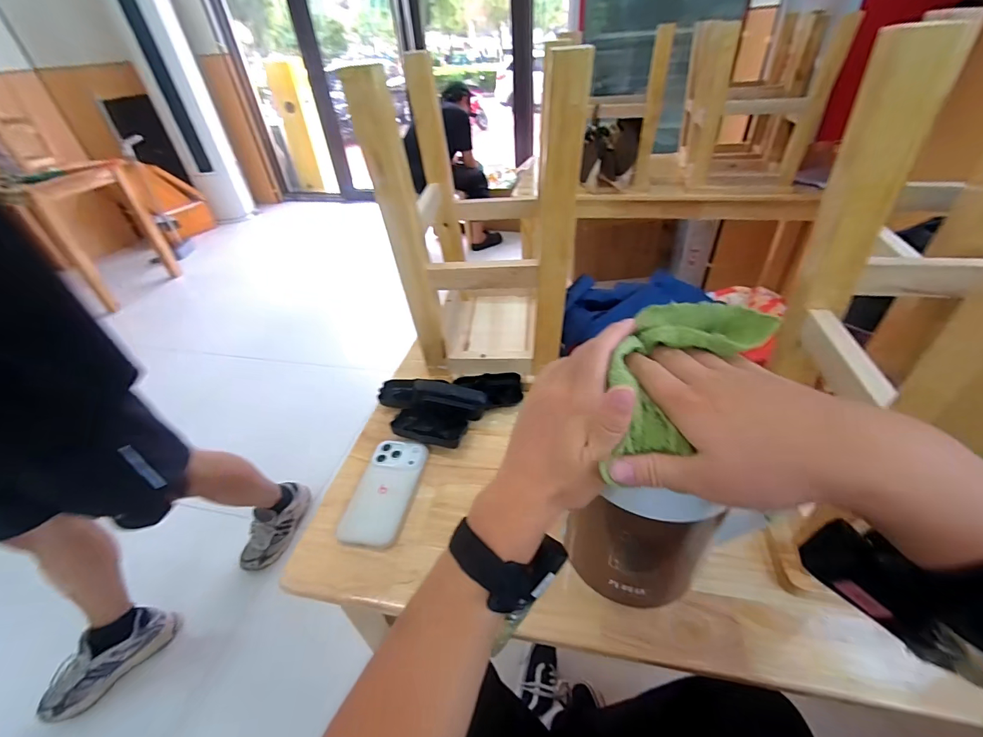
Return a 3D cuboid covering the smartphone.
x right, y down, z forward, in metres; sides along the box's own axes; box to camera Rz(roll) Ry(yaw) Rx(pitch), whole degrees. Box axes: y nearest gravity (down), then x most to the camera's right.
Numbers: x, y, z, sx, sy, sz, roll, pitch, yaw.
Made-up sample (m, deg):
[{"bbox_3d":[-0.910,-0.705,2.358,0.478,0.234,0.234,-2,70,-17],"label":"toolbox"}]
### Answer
[{"bbox_3d":[-0.139,0.159,0.545,0.074,0.015,0.150,6,41,13],"label":"smartphone"}]

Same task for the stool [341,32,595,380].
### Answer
[{"bbox_3d":[-0.003,-0.235,0.669,0.245,0.419,0.316,0,40,6],"label":"stool"}]

